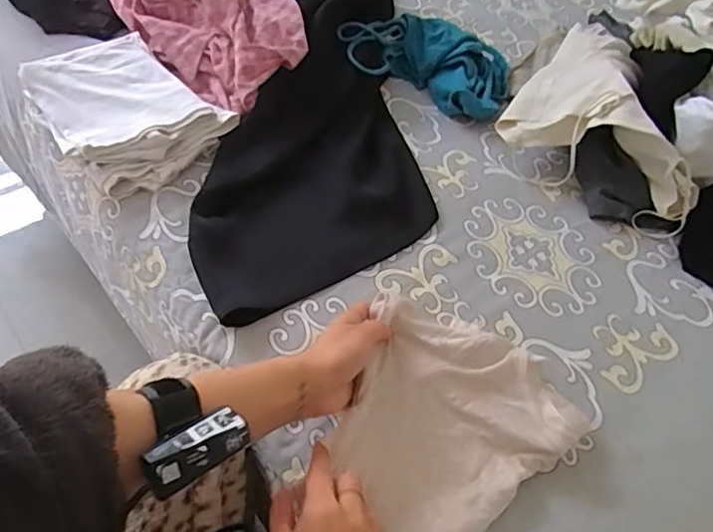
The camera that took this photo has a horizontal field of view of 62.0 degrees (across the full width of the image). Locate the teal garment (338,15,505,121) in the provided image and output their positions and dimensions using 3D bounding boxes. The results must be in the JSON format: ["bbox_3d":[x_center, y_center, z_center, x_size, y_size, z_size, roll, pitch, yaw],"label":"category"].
[{"bbox_3d":[0.105,-0.306,0.866,0.245,0.083,0.160,12,56,5],"label":"teal garment"}]

